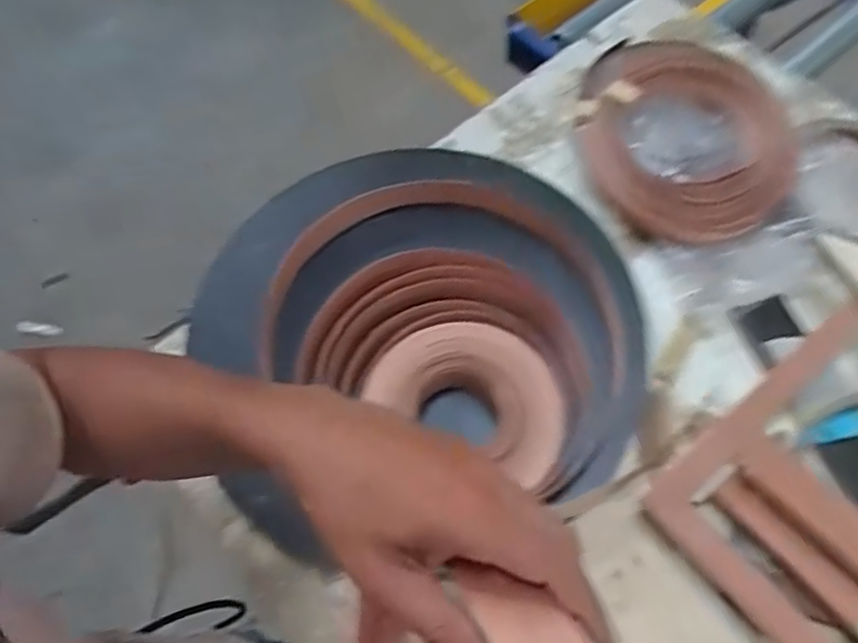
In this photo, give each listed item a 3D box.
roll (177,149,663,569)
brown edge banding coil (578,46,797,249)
[{"bbox_3d":[-0.017,0.000,0.715,0.452,0.090,0.440,-4,61,8],"label":"roll"},{"bbox_3d":[0.294,-0.223,0.775,0.222,0.047,0.284,-23,74,3],"label":"brown edge banding coil"}]

